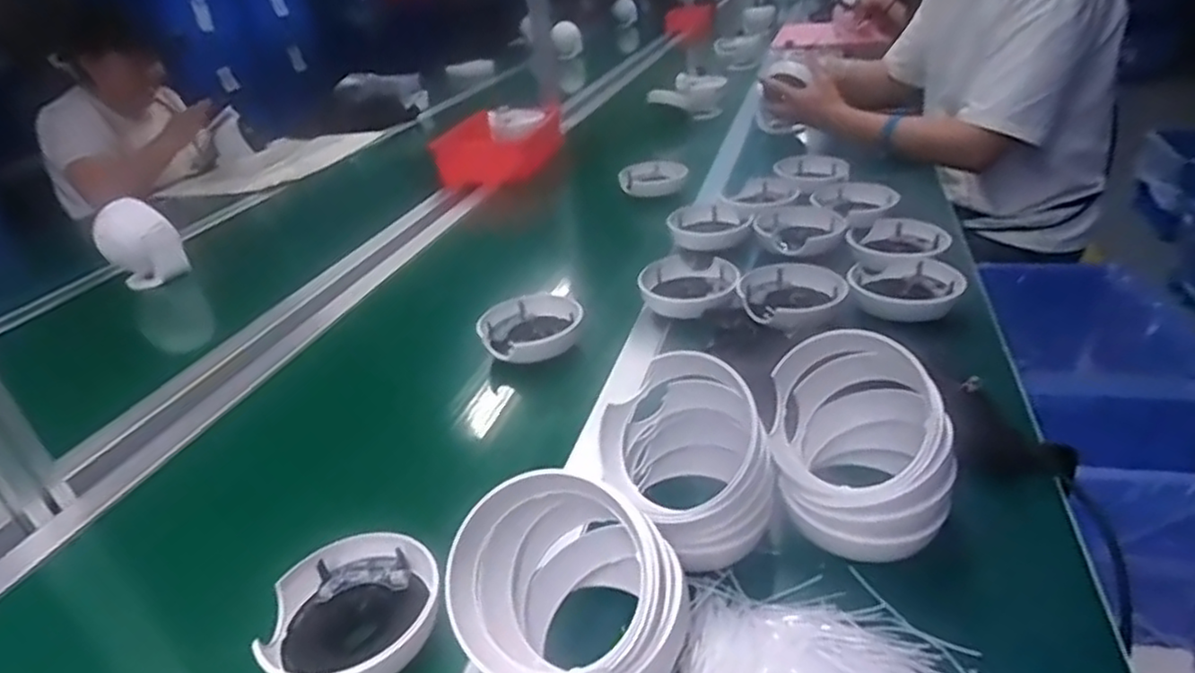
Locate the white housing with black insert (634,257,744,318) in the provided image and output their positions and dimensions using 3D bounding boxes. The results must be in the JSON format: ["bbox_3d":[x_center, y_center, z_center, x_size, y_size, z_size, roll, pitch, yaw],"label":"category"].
[{"bbox_3d":[0.108,-0.063,0.841,0.120,0.024,0.114,9,34,24],"label":"white housing with black insert"}]

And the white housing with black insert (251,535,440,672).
[{"bbox_3d":[-0.167,0.195,0.480,0.111,0.042,0.119,-5,31,3],"label":"white housing with black insert"}]

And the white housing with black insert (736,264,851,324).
[{"bbox_3d":[0.223,-0.049,0.794,0.118,0.031,0.109,-5,31,3],"label":"white housing with black insert"}]

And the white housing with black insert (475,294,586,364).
[{"bbox_3d":[-0.076,-0.012,0.815,0.118,0.037,0.102,-7,31,0],"label":"white housing with black insert"}]

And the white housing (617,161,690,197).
[{"bbox_3d":[0.099,-0.288,1.246,0.118,0.034,0.110,-4,31,5],"label":"white housing"}]

